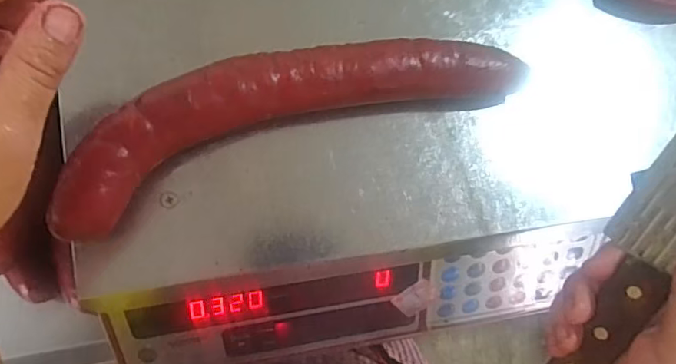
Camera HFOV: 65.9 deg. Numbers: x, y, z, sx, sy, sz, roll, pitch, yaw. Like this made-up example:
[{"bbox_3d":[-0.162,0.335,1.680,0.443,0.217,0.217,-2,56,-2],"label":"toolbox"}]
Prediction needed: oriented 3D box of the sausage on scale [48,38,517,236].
[{"bbox_3d":[-0.026,-0.044,0.303,0.268,0.036,0.065,-20,87,-9],"label":"sausage on scale"}]

